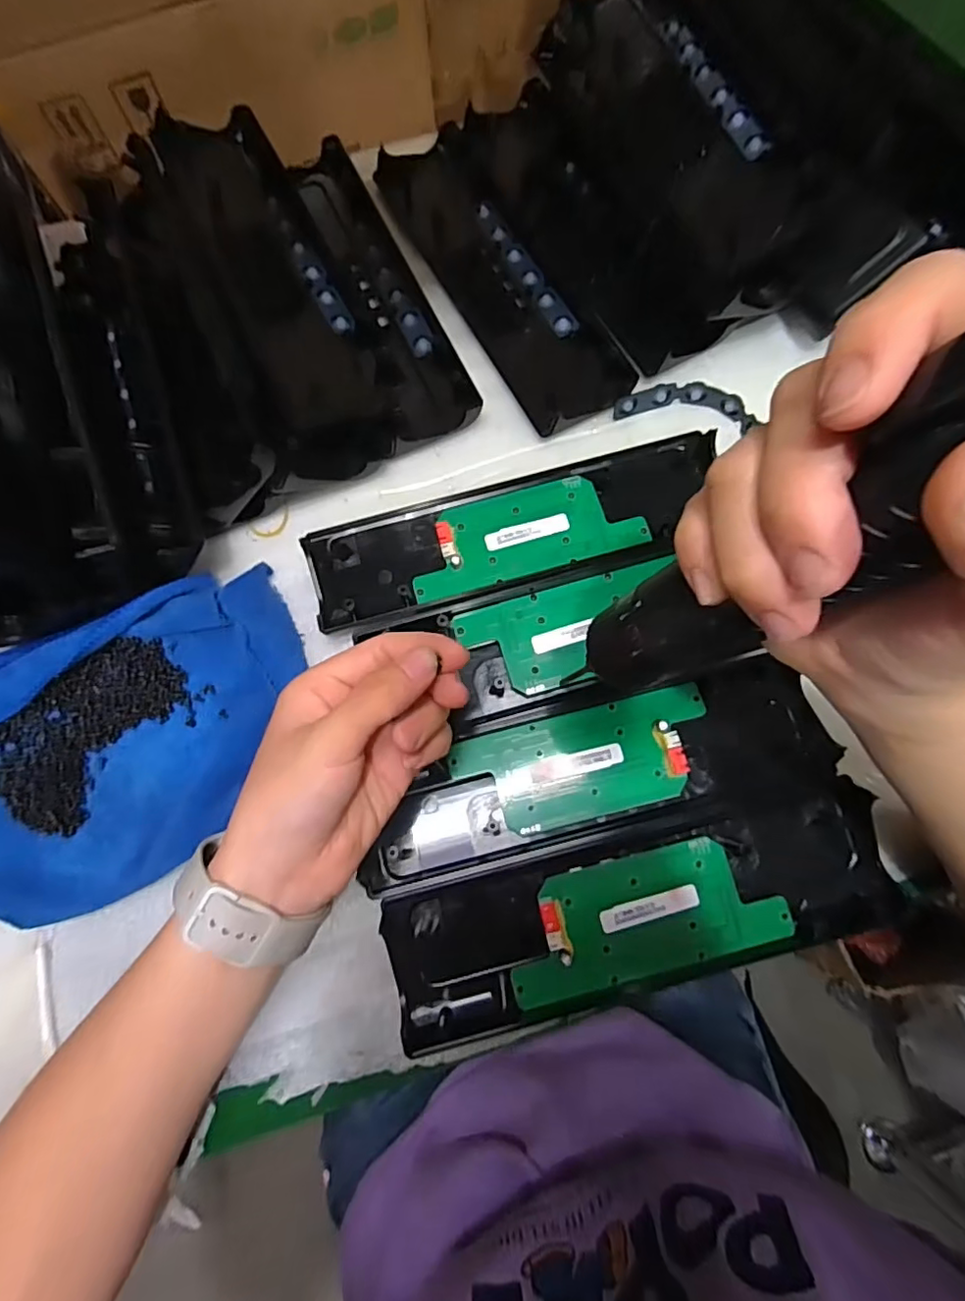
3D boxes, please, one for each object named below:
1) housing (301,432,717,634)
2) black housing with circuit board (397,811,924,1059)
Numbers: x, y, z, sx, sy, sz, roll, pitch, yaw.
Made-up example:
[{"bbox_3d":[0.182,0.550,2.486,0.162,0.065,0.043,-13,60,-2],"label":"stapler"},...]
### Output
[{"bbox_3d":[0.020,-0.071,0.338,0.238,0.017,0.066,-15,75,-3],"label":"housing"},{"bbox_3d":[0.079,0.129,0.284,0.246,0.018,0.064,-12,75,-2],"label":"black housing with circuit board"}]

